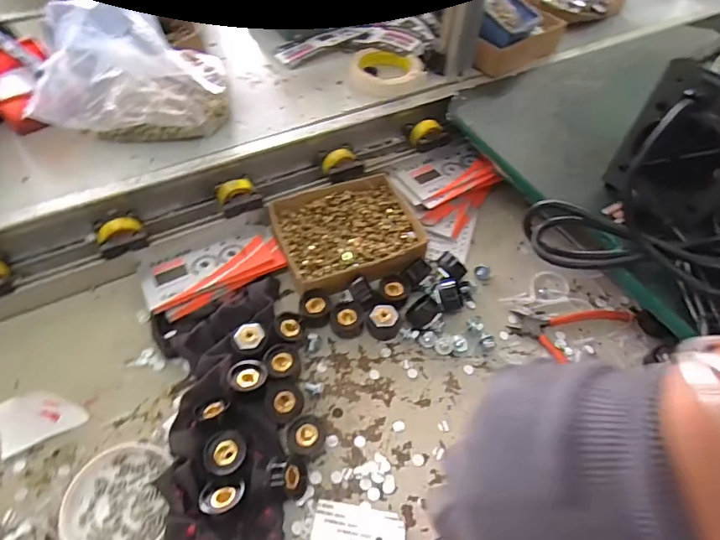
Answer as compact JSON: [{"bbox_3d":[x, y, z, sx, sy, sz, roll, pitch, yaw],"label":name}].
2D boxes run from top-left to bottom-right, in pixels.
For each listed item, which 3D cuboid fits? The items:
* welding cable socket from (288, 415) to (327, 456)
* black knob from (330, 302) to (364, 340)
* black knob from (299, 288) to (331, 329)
[{"bbox_3d":[-0.052,0.161,0.449,0.035,0.030,0.033,1,56,-2],"label":"welding cable socket"},{"bbox_3d":[-0.015,0.058,0.531,0.037,0.029,0.033,4,56,0],"label":"black knob"},{"bbox_3d":[-0.052,0.043,0.541,0.035,0.025,0.040,-4,57,-5],"label":"black knob"}]

